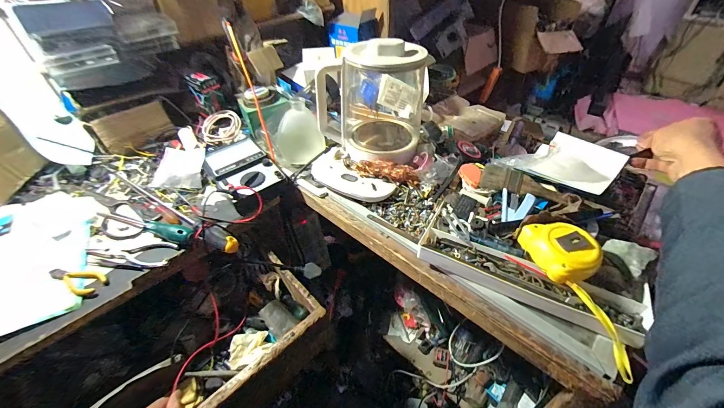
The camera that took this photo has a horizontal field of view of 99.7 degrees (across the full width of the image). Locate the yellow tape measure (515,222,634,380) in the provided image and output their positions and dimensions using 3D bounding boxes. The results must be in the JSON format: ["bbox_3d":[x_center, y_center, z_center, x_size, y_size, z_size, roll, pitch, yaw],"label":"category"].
[{"bbox_3d":[0.262,0.101,0.363,0.067,0.045,0.180,-14,61,-12],"label":"yellow tape measure"}]

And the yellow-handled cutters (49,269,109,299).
[{"bbox_3d":[-0.432,0.117,0.471,0.097,0.018,0.038,15,45,19],"label":"yellow-handled cutters"}]

